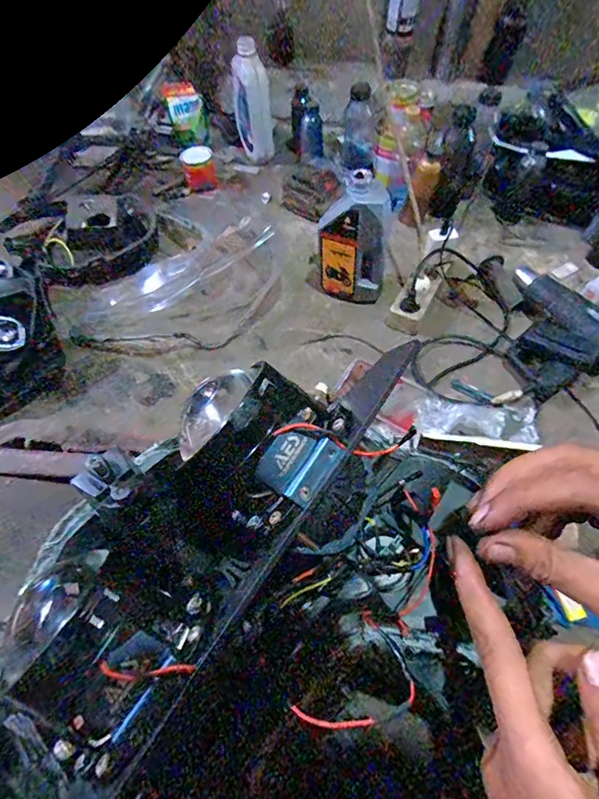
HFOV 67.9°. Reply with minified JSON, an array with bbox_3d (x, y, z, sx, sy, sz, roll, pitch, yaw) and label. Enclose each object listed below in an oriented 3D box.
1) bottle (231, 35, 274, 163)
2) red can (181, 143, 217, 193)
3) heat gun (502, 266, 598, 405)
[{"bbox_3d":[-0.107,-0.672,1.009,0.079,0.208,0.097,-11,59,-4],"label":"bottle"},{"bbox_3d":[-0.229,-0.527,1.018,0.072,0.072,0.071,-13,59,-6],"label":"red can"},{"bbox_3d":[0.395,-0.115,0.730,0.175,0.063,0.213,-30,62,-16],"label":"heat gun"}]

